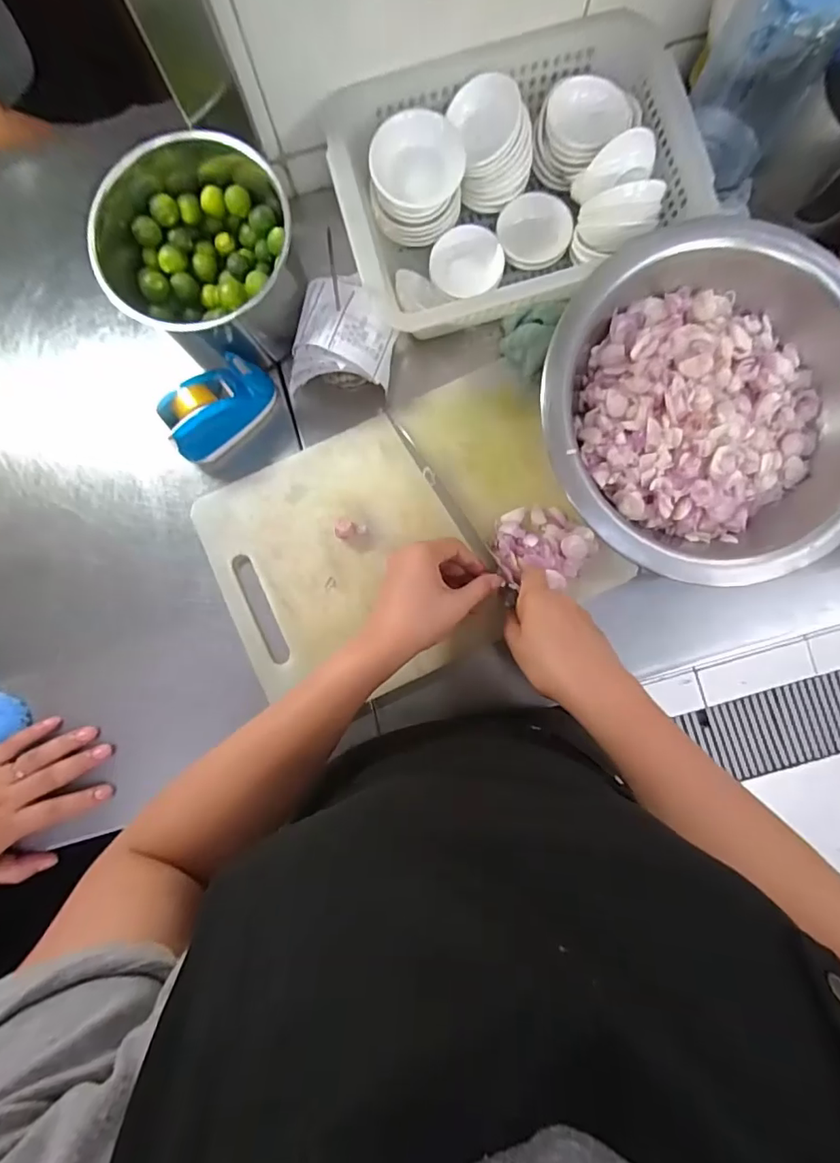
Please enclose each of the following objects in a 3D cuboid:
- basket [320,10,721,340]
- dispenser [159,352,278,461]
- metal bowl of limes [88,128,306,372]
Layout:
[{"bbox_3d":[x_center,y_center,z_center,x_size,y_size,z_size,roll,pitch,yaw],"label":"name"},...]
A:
[{"bbox_3d":[0.085,-0.376,0.502,0.309,0.090,0.216,-15,87,2],"label":"basket"},{"bbox_3d":[-0.201,-0.174,0.521,0.111,0.059,0.051,-44,86,0],"label":"dispenser"},{"bbox_3d":[-0.202,-0.309,0.494,0.172,0.129,0.169,0,87,3],"label":"metal bowl of limes"}]

